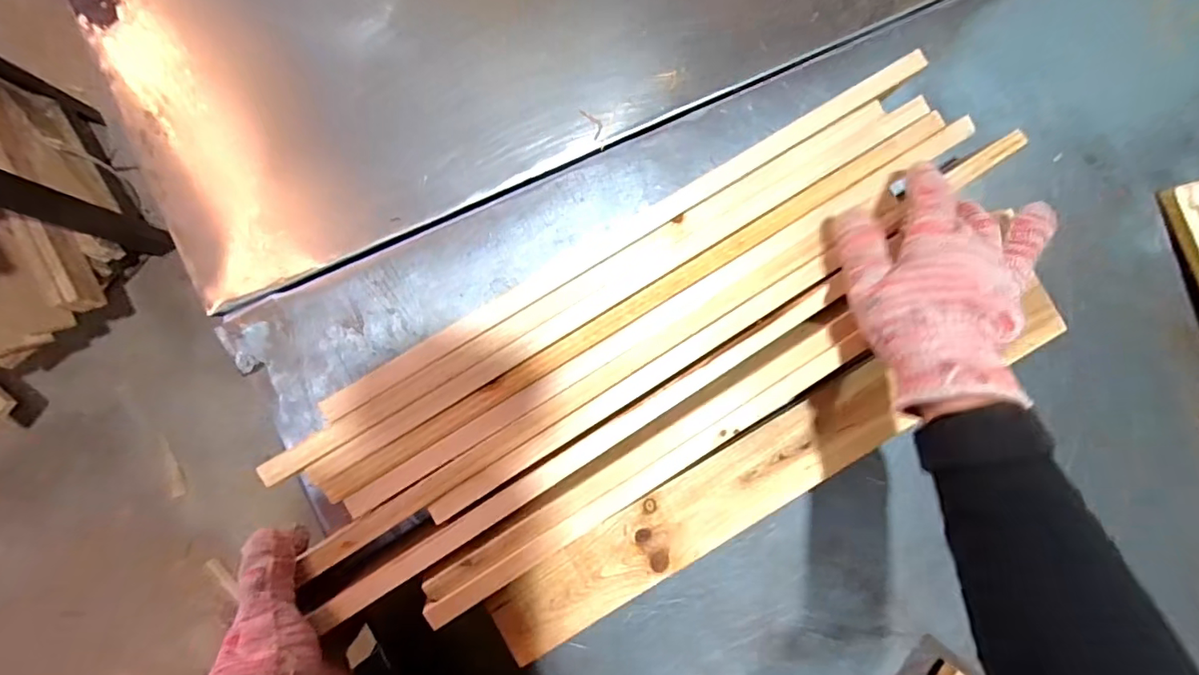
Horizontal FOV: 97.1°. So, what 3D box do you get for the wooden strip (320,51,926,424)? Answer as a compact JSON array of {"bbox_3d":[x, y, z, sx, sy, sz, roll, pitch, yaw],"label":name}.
[{"bbox_3d":[0.027,-0.075,0.360,0.469,0.014,0.017,-31,90,-6],"label":"wooden strip"}]

